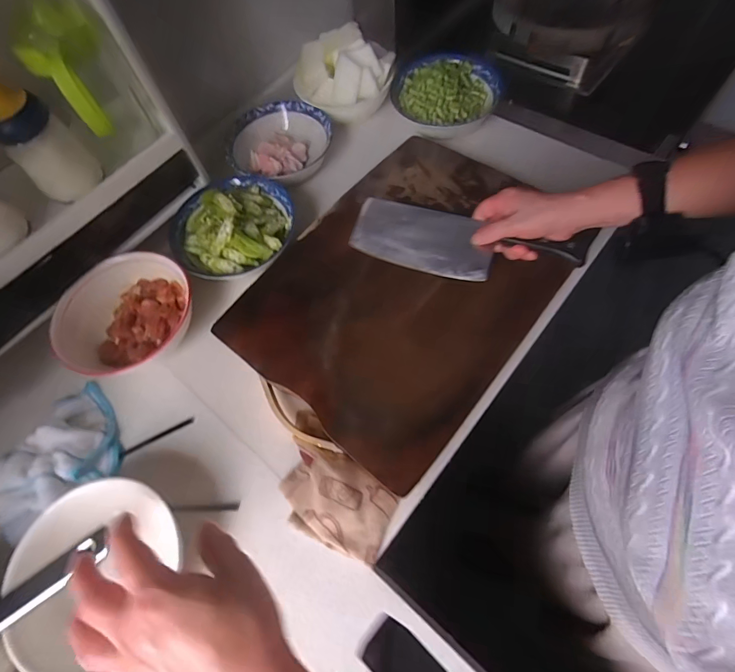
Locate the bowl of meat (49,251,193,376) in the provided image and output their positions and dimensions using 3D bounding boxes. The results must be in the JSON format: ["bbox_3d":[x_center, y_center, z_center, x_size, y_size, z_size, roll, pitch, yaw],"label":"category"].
[{"bbox_3d":[-0.311,-0.027,0.510,0.151,0.053,0.161,-2,65,4],"label":"bowl of meat"}]

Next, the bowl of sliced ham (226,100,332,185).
[{"bbox_3d":[-0.142,-0.310,0.646,0.162,0.040,0.175,-2,65,4],"label":"bowl of sliced ham"}]

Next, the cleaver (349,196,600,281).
[{"bbox_3d":[0.120,-0.116,0.484,0.278,0.030,0.088,11,65,12],"label":"cleaver"}]

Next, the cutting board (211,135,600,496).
[{"bbox_3d":[0.056,-0.081,0.499,0.310,0.032,0.426,37,71,18],"label":"cutting board"}]

